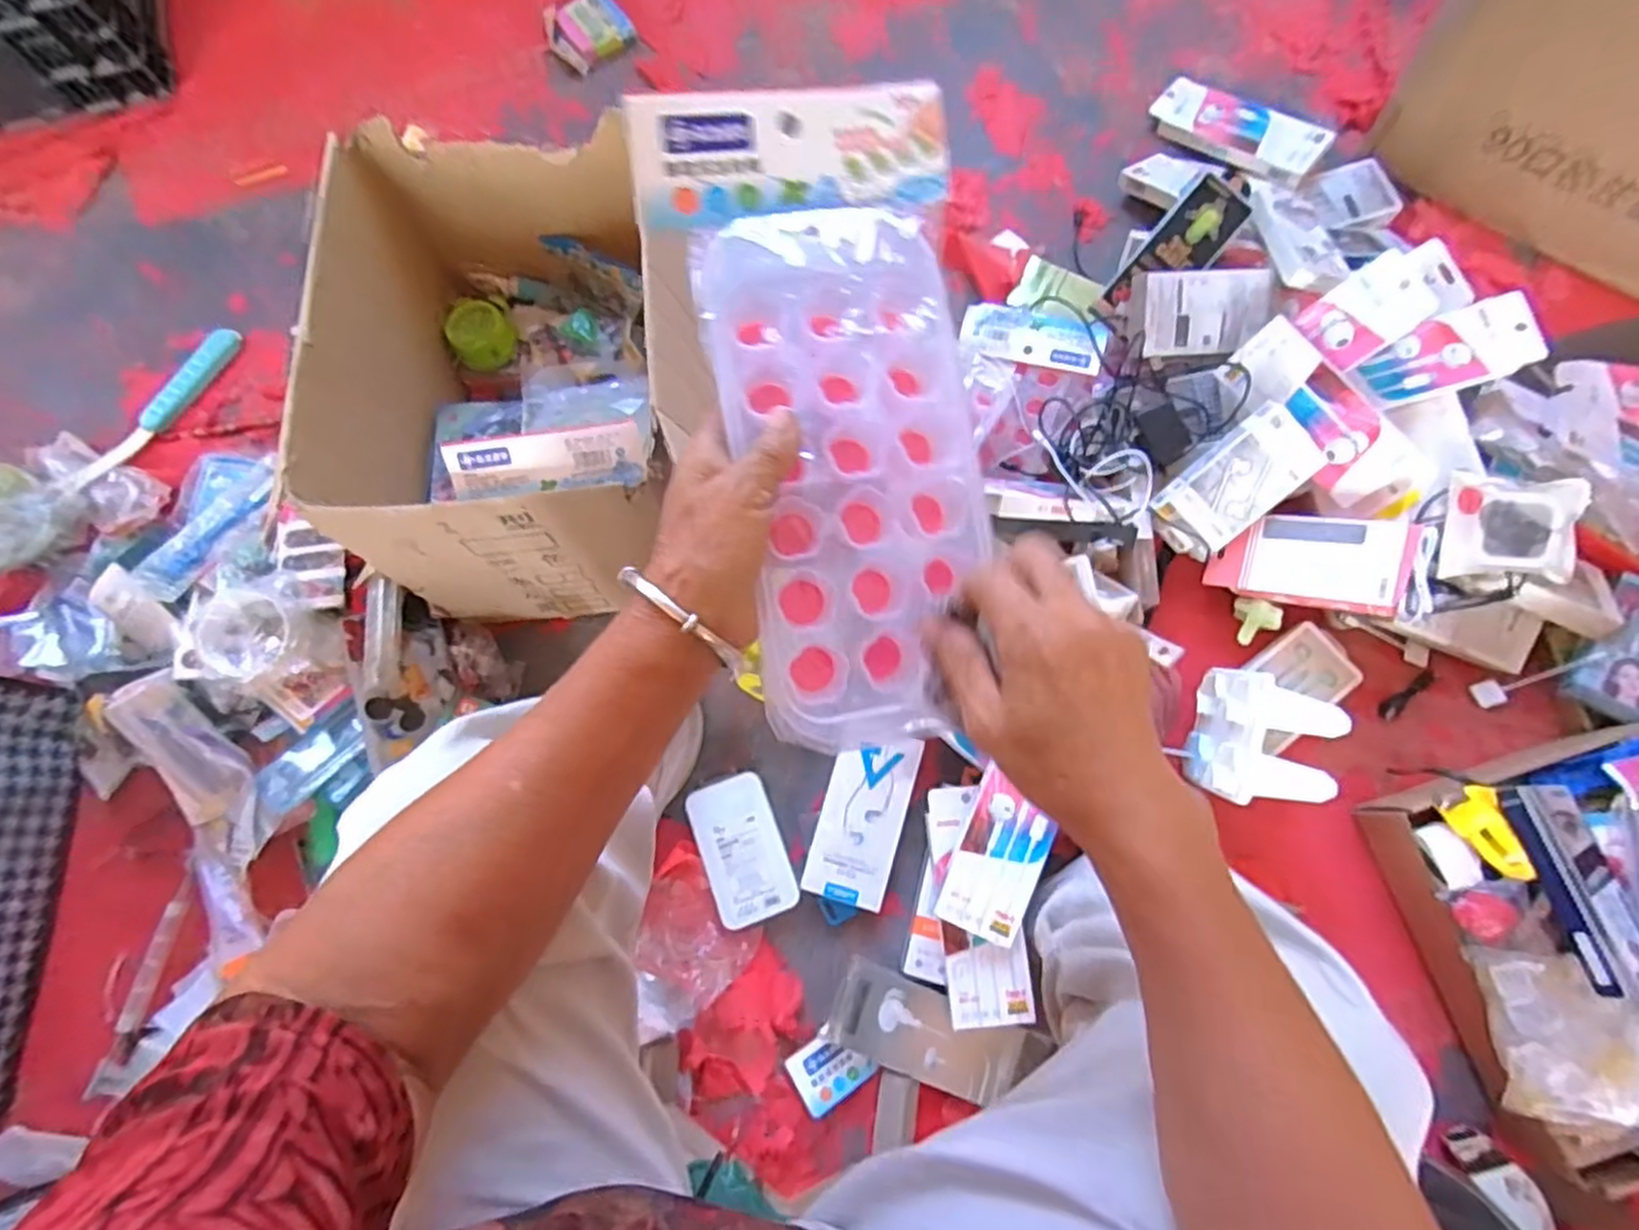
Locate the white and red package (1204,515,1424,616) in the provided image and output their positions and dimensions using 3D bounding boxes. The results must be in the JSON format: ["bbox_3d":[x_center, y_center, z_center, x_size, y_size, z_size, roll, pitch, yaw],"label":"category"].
[{"bbox_3d":[0.483,-0.055,0.731,0.164,0.019,0.087,13,94,41],"label":"white and red package"}]

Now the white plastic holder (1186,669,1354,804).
[{"bbox_3d":[0.424,0.123,0.704,0.094,0.117,0.121,13,76,5],"label":"white plastic holder"}]

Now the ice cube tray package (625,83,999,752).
[{"bbox_3d":[0.007,-0.094,0.347,0.136,0.039,0.304,-8,87,-1],"label":"ice cube tray package"}]

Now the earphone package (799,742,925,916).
[{"bbox_3d":[0.044,0.202,0.736,0.081,0.024,0.163,16,76,5],"label":"earphone package"}]

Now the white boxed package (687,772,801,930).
[{"bbox_3d":[-0.076,0.232,0.735,0.078,0.018,0.136,-21,76,-4],"label":"white boxed package"}]

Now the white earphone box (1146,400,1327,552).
[{"bbox_3d":[0.419,-0.134,0.735,0.080,0.019,0.144,43,109,-8],"label":"white earphone box"}]

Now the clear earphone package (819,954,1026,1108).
[{"bbox_3d":[0.096,0.390,0.687,0.170,0.027,0.077,21,77,7],"label":"clear earphone package"}]

